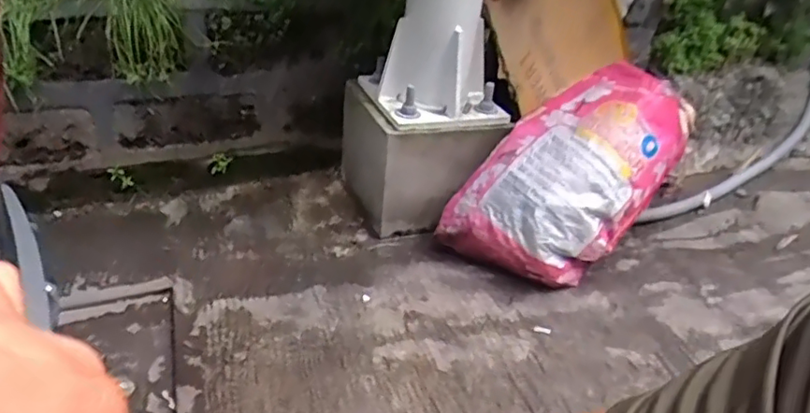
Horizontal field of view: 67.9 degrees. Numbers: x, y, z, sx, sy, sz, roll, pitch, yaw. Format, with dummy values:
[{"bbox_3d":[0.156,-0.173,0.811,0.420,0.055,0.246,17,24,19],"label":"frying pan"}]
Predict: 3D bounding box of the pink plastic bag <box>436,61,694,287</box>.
[{"bbox_3d":[0.428,-0.093,1.486,0.362,0.175,0.685,41,77,16],"label":"pink plastic bag"}]

